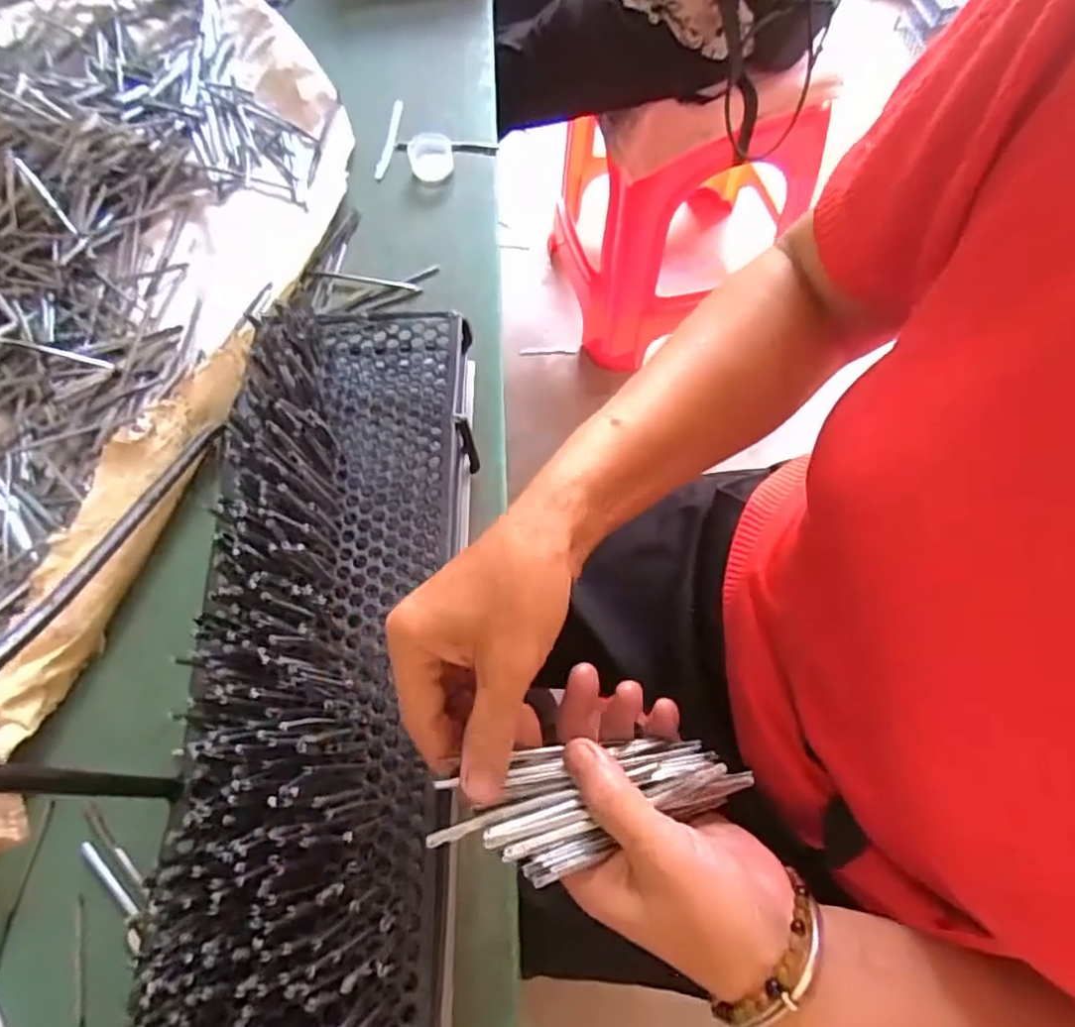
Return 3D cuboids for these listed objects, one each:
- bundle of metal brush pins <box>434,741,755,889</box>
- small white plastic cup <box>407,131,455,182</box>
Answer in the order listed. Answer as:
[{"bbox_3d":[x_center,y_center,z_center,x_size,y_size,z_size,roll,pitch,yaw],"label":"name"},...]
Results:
[{"bbox_3d":[0.027,0.123,0.283,0.137,0.017,0.048,-7,67,-12],"label":"bundle of metal brush pins"},{"bbox_3d":[-0.101,-0.337,0.618,0.041,0.019,0.041,-1,68,2],"label":"small white plastic cup"}]

